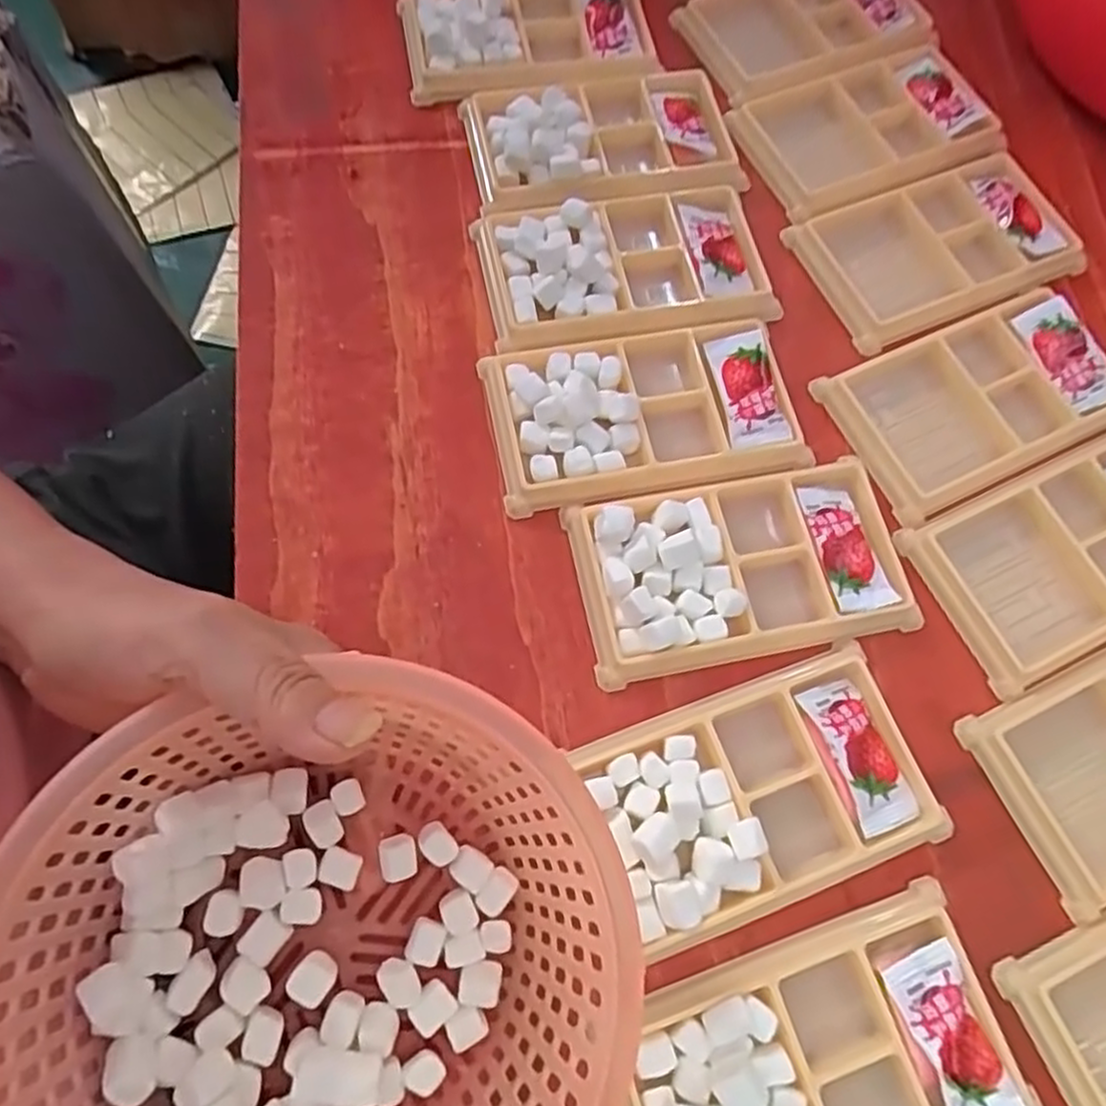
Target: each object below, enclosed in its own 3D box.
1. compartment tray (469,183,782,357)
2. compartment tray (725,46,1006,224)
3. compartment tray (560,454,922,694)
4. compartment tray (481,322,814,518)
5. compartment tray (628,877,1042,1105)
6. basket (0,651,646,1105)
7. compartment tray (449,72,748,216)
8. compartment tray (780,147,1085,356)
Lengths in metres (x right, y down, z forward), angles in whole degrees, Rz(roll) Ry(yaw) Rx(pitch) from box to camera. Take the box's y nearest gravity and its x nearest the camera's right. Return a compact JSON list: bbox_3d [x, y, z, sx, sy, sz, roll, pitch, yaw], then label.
[{"bbox_3d":[0.036,-0.138,0.362,0.136,0.016,0.079,-10,71,-6],"label":"compartment tray"},{"bbox_3d":[0.168,-0.228,0.408,0.124,0.013,0.085,-22,73,-10],"label":"compartment tray"},{"bbox_3d":[0.078,0.004,0.313,0.132,0.018,0.074,-10,71,-6],"label":"compartment tray"},{"bbox_3d":[0.039,-0.064,0.336,0.131,0.017,0.075,-9,71,-6],"label":"compartment tray"},{"bbox_3d":[0.089,0.175,0.254,0.132,0.016,0.077,-17,72,-9],"label":"compartment tray"},{"bbox_3d":[-0.061,0.125,0.219,0.163,0.084,0.159,1,70,-2],"label":"basket"},{"bbox_3d":[0.026,-0.215,0.390,0.135,0.020,0.080,-10,71,-6],"label":"compartment tray"},{"bbox_3d":[0.196,-0.154,0.383,0.130,0.011,0.076,-19,72,-9],"label":"compartment tray"}]

